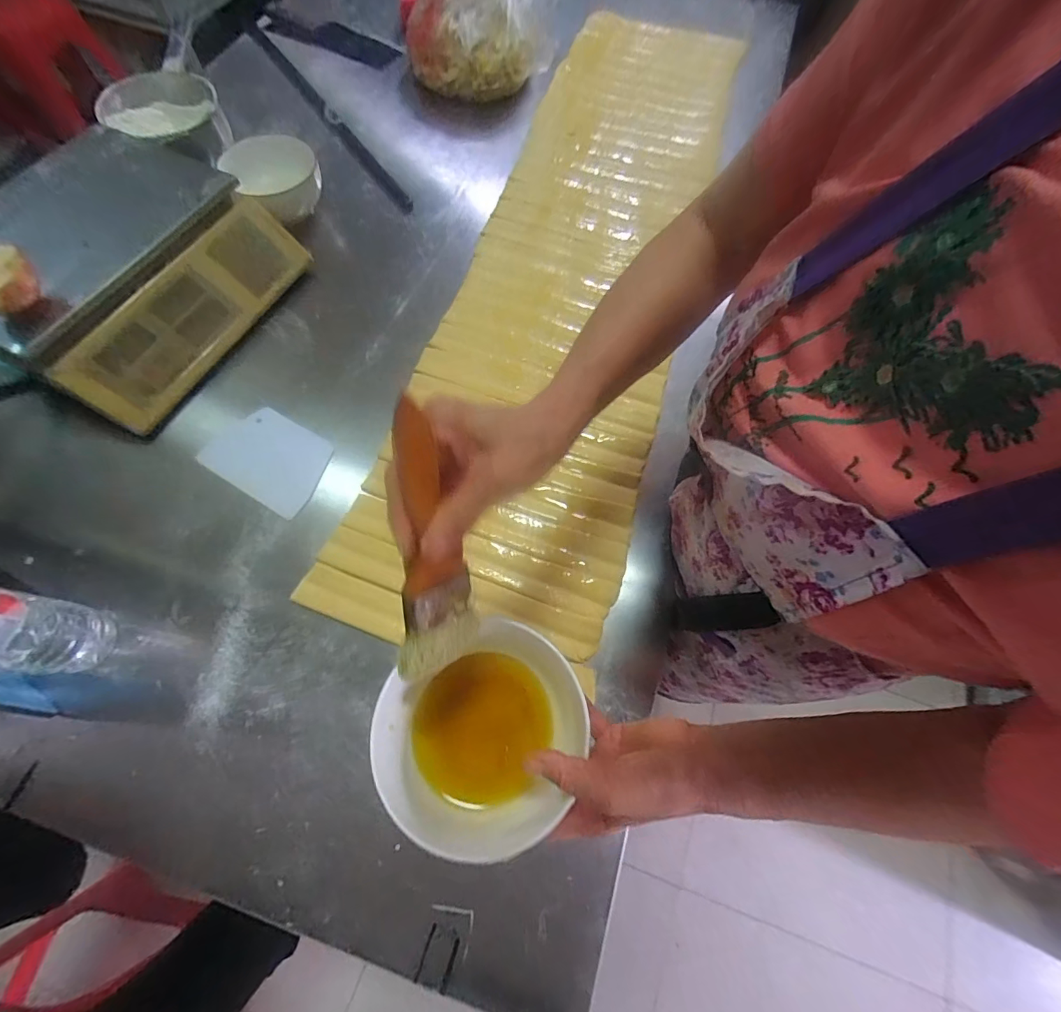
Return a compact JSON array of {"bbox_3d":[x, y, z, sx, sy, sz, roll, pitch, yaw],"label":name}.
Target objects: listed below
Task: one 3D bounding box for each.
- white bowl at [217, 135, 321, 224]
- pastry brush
[{"bbox_3d":[-0.355,-0.464,0.675,0.119,0.081,0.119,0,67,0],"label":"white bowl"},{"bbox_3d":[-0.060,0.026,0.265,0.042,0.168,0.026,-3,25,-2],"label":"pastry brush"}]

